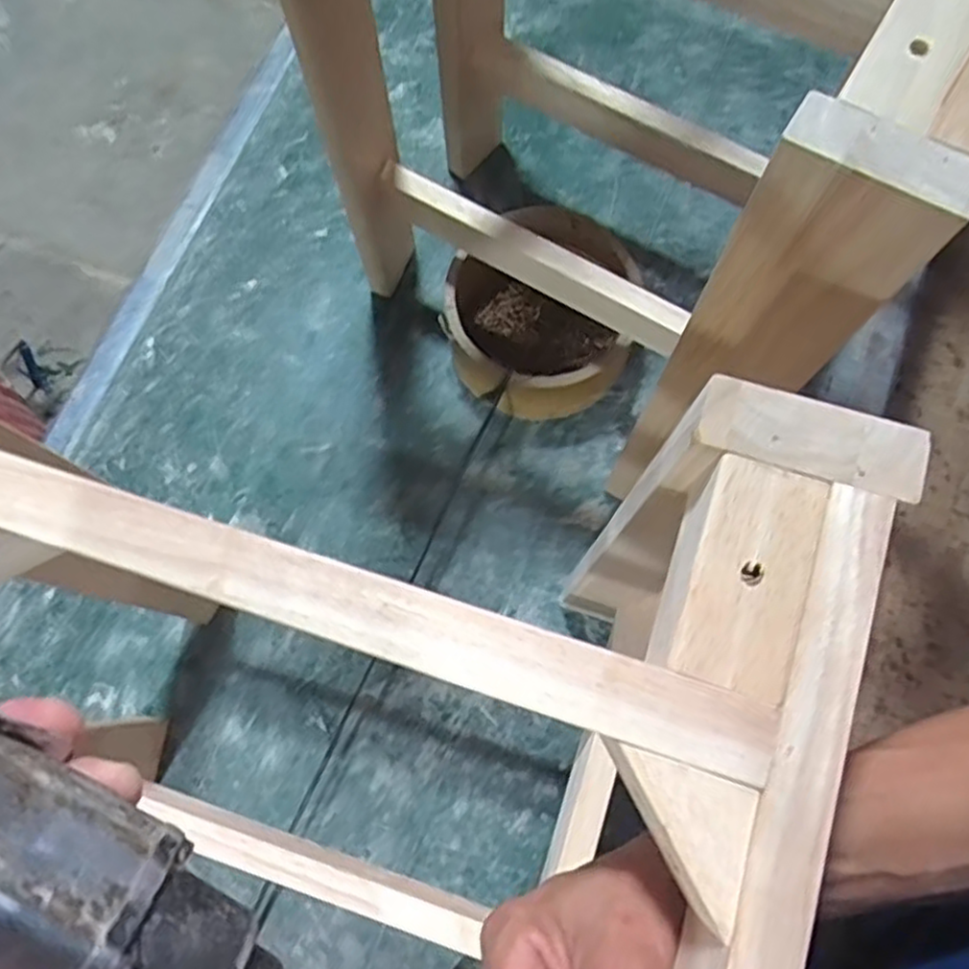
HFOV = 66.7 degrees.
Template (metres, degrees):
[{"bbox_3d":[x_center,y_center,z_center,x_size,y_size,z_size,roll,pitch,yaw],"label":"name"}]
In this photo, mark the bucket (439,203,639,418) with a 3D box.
[{"bbox_3d":[0.063,-0.201,0.844,0.204,0.132,0.216,0,75,1],"label":"bucket"}]

